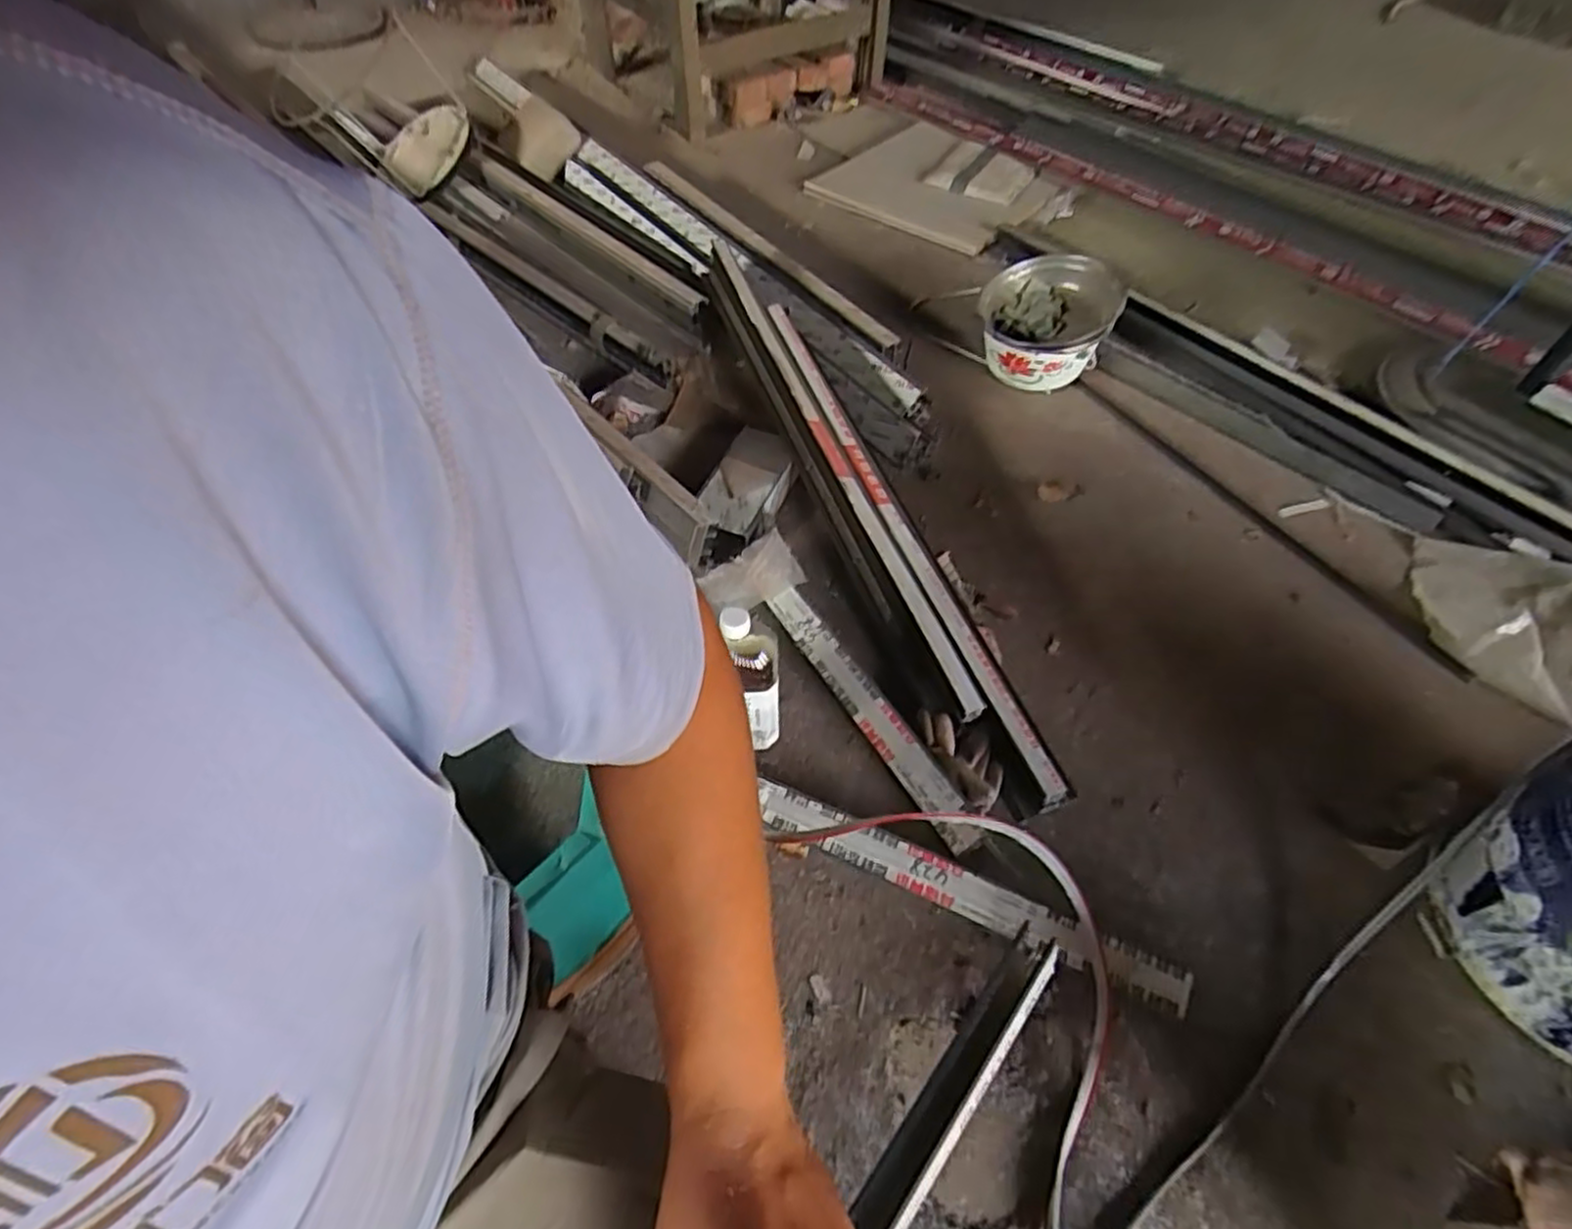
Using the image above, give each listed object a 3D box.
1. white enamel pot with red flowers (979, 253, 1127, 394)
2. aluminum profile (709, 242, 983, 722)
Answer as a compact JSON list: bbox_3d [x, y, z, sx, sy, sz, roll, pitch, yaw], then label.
[{"bbox_3d":[0.459,-0.522,1.303,0.218,0.155,0.234,0,52,0],"label":"white enamel pot with red flowers"},{"bbox_3d":[0.028,-0.297,1.130,0.059,0.057,1.094,-14,54,-11],"label":"aluminum profile"}]

